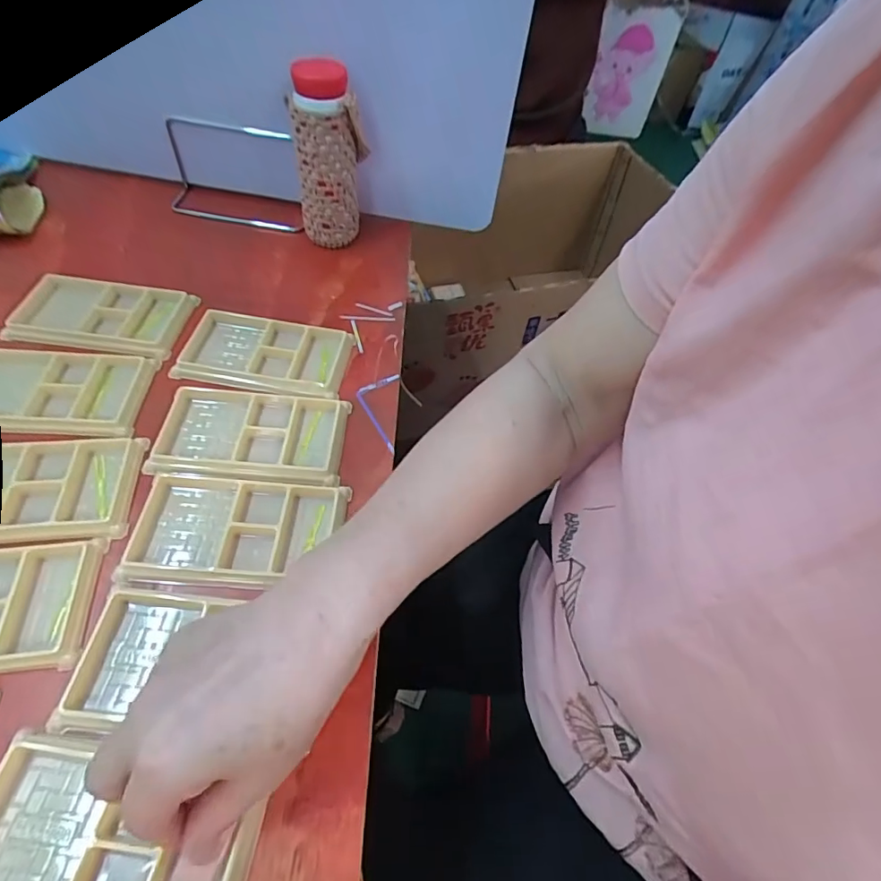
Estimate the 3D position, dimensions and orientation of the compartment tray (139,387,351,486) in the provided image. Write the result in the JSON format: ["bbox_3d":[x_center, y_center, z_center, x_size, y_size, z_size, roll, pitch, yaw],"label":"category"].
[{"bbox_3d":[-0.144,-0.005,0.394,0.135,0.015,0.077,4,54,-3],"label":"compartment tray"}]

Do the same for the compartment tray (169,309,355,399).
[{"bbox_3d":[-0.150,-0.075,0.441,0.133,0.012,0.077,8,54,-1],"label":"compartment tray"}]

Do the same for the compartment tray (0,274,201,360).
[{"bbox_3d":[-0.304,-0.112,0.449,0.148,0.012,0.084,9,54,-1],"label":"compartment tray"}]

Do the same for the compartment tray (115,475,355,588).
[{"bbox_3d":[-0.139,0.061,0.350,0.139,0.020,0.078,1,54,-5],"label":"compartment tray"}]

